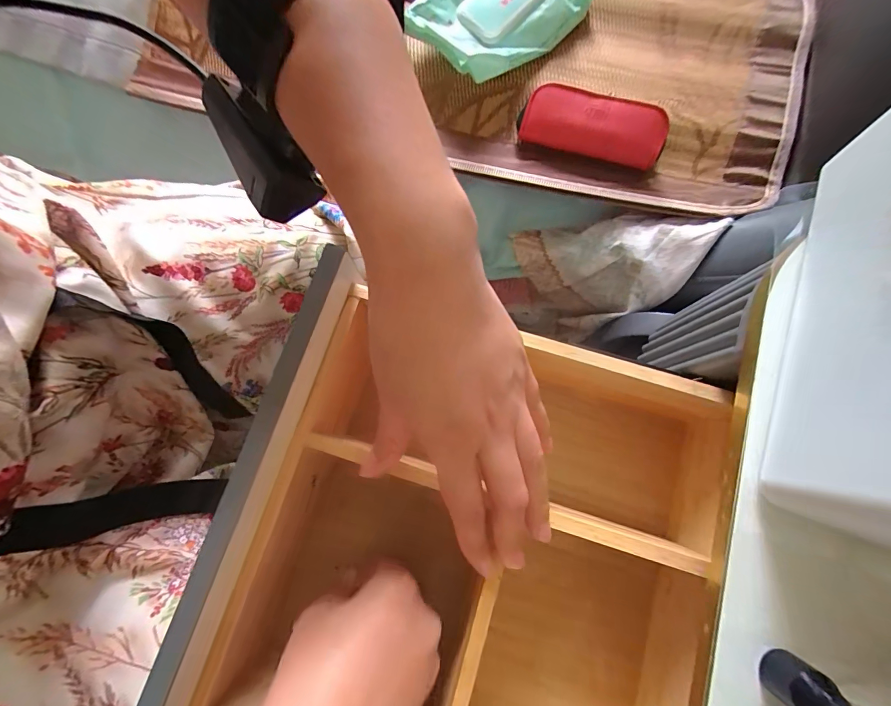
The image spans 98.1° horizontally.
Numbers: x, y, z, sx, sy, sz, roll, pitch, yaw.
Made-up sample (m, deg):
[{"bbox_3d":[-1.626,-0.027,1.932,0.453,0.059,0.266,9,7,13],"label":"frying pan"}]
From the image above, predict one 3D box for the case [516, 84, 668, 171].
[{"bbox_3d":[0.146,-0.227,0.385,0.136,0.044,0.040,18,78,5],"label":"case"}]

